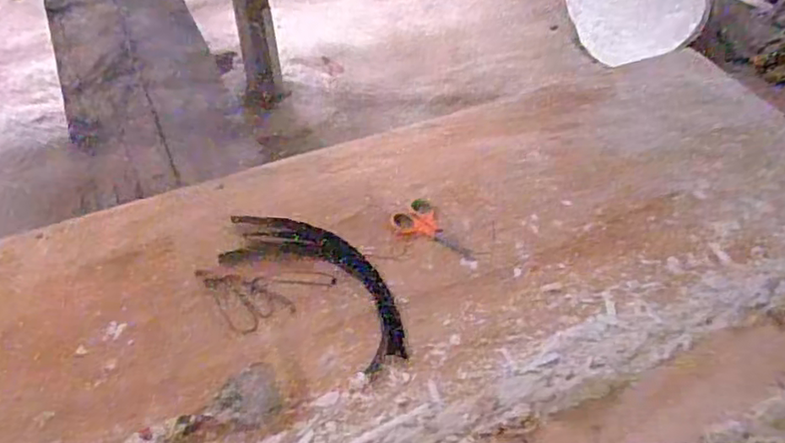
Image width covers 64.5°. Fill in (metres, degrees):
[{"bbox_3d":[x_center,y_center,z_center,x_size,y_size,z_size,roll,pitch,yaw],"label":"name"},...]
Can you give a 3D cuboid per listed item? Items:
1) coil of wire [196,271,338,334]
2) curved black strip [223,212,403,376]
[{"bbox_3d":[-0.152,0.094,0.727,0.162,0.005,0.084,2,46,2],"label":"coil of wire"},{"bbox_3d":[-0.089,0.066,0.752,0.293,0.020,0.112,33,54,28],"label":"curved black strip"}]

